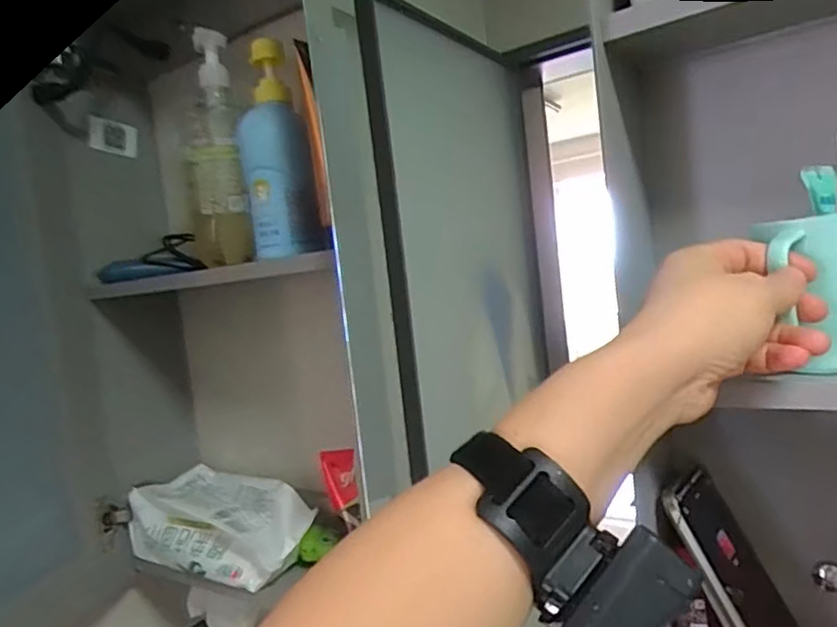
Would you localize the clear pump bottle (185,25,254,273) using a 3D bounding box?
[{"bbox_3d":[-0.222,-0.180,0.655,0.059,0.250,0.070,-7,4,-18],"label":"clear pump bottle"}]

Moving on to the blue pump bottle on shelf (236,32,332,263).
[{"bbox_3d":[-0.145,-0.168,0.631,0.075,0.214,0.063,-7,4,-8],"label":"blue pump bottle on shelf"}]

